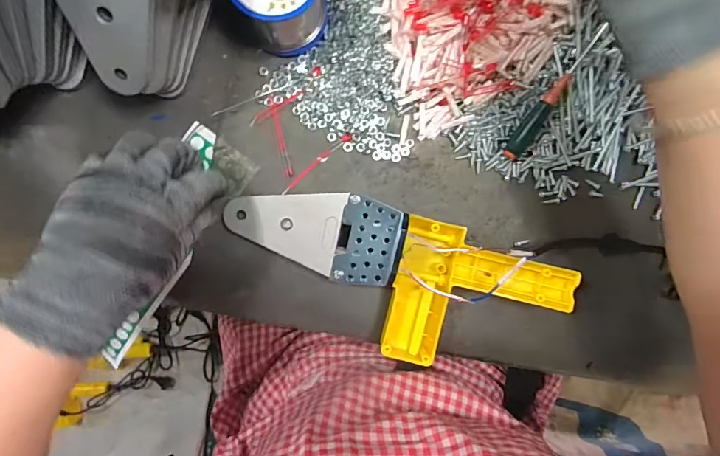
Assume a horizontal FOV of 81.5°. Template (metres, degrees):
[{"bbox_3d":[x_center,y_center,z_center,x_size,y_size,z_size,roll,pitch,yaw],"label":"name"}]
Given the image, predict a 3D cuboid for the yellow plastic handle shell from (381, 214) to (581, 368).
[{"bbox_3d":[0.097,0.056,0.346,0.142,0.046,0.115,7,93,-7],"label":"yellow plastic handle shell"}]

